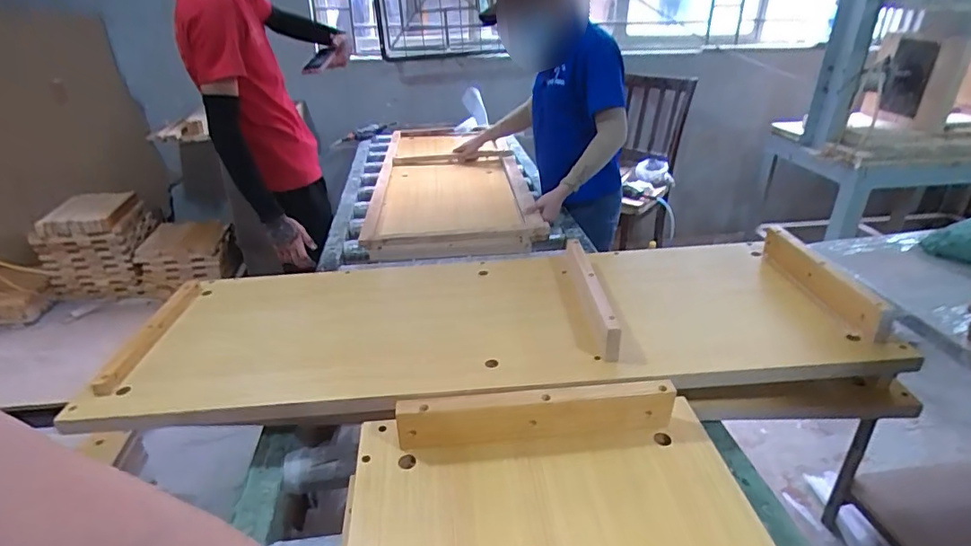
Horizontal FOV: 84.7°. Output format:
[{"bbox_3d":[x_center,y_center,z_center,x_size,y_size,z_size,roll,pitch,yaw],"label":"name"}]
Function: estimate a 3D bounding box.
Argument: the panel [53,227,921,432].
[{"bbox_3d":[0.010,0.065,0.905,1.139,0.079,0.412,-4,29,-2],"label":"panel"}]

